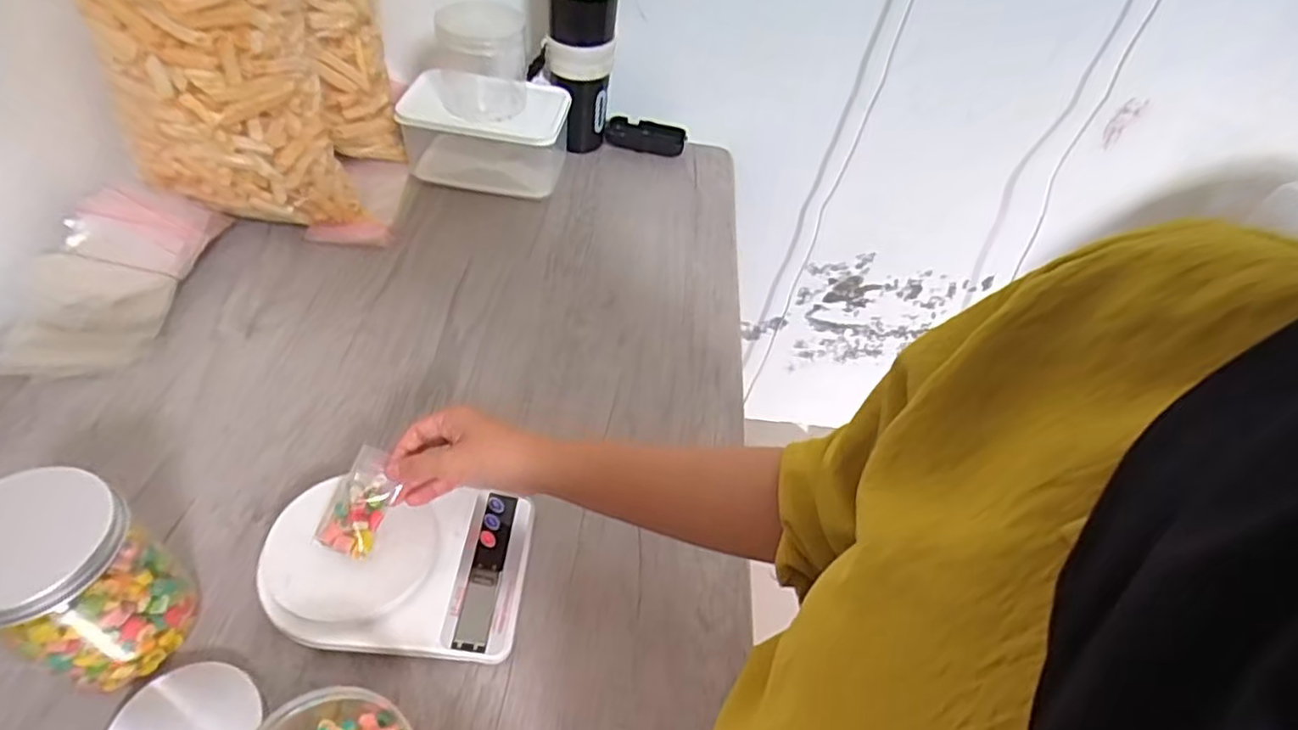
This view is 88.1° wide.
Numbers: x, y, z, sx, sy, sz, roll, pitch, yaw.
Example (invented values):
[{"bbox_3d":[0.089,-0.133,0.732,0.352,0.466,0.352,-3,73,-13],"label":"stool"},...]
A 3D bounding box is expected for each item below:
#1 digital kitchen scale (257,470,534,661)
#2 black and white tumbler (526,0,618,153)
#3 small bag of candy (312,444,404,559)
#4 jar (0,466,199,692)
[{"bbox_3d":[-0.179,0.144,0.485,0.171,0.043,0.120,4,48,-3],"label":"digital kitchen scale"},{"bbox_3d":[-0.093,-0.381,0.837,0.100,0.232,0.076,4,48,-4],"label":"black and white tumbler"},{"bbox_3d":[-0.209,0.097,0.482,0.045,0.021,0.073,16,70,9],"label":"small bag of candy"},{"bbox_3d":[-0.342,0.135,0.407,0.076,0.133,0.083,4,48,-4],"label":"jar"}]

